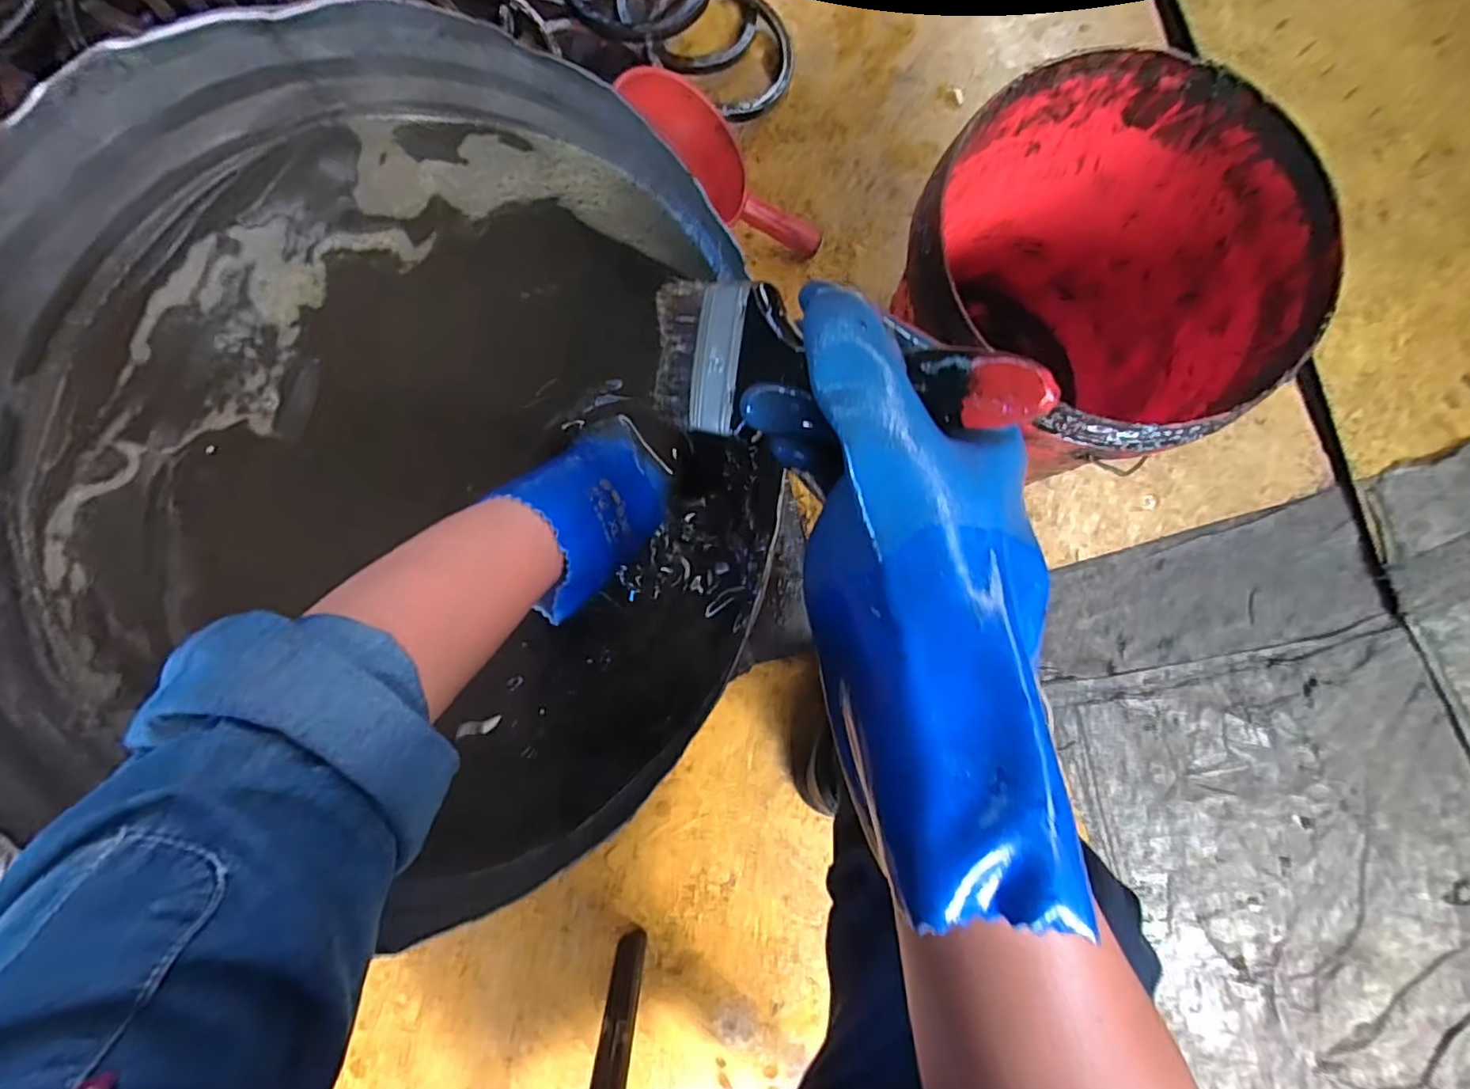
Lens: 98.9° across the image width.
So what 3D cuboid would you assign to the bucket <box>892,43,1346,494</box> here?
[{"bbox_3d":[0.315,-0.221,0.648,0.318,0.329,0.304,0,84,0],"label":"bucket"}]

